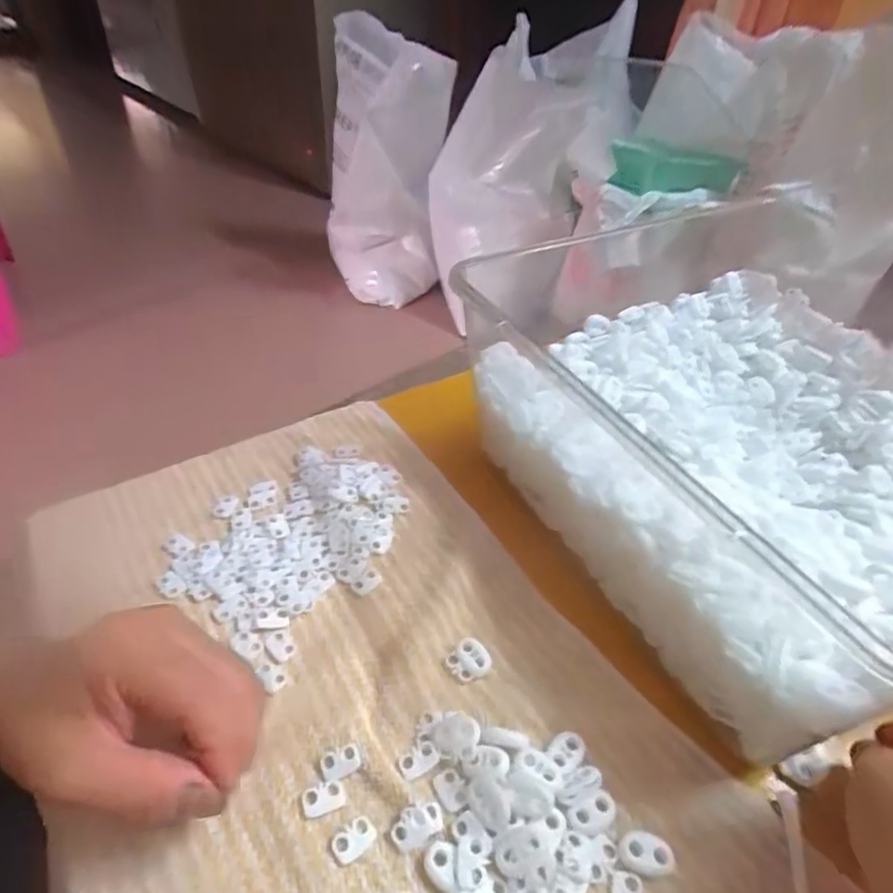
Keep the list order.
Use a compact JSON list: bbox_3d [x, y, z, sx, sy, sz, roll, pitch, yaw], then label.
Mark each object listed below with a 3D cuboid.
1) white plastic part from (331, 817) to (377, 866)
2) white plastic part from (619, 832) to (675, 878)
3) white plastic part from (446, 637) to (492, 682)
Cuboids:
[{"bbox_3d":[-0.040,0.170,0.253,0.019,0.004,0.012,-29,51,-29],"label":"white plastic part"},{"bbox_3d":[0.085,0.173,0.249,0.022,0.007,0.014,9,43,8],"label":"white plastic part"},{"bbox_3d":[0.012,0.114,0.313,0.021,0.007,0.019,-17,46,-20],"label":"white plastic part"}]

